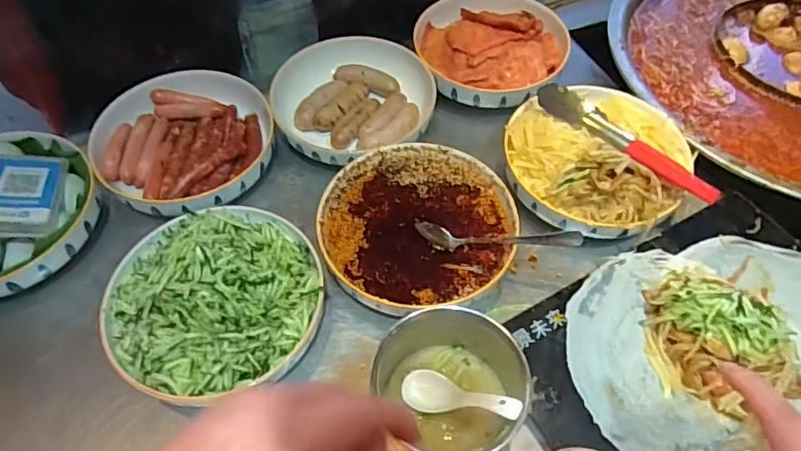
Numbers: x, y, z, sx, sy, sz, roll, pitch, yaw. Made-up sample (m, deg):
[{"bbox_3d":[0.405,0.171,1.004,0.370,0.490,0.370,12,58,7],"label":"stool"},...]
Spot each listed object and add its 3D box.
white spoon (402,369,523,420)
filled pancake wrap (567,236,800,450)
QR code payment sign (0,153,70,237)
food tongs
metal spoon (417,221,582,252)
[{"bbox_3d":[0.057,0.162,0.532,0.130,0.024,0.038,-8,48,45],"label":"white spoon"},{"bbox_3d":[0.345,0.111,0.575,0.329,0.068,0.229,-4,60,-3],"label":"filled pancake wrap"},{"bbox_3d":[-0.442,-0.040,0.649,0.090,0.023,0.129,-2,50,-18],"label":"QR code payment sign"},{"bbox_3d":[0.269,-0.103,0.669,0.237,0.027,0.040,39,65,22],"label":"food tongs"},{"bbox_3d":[0.109,0.015,0.632,0.183,0.028,0.034,9,57,5],"label":"metal spoon"}]

